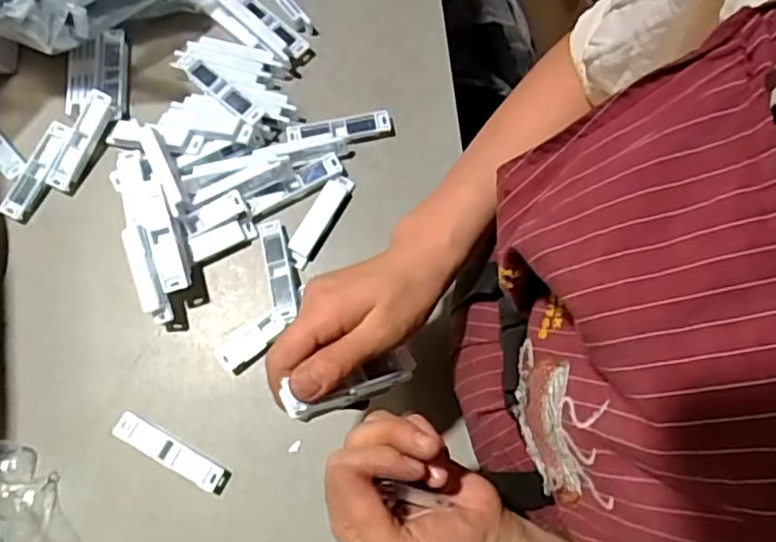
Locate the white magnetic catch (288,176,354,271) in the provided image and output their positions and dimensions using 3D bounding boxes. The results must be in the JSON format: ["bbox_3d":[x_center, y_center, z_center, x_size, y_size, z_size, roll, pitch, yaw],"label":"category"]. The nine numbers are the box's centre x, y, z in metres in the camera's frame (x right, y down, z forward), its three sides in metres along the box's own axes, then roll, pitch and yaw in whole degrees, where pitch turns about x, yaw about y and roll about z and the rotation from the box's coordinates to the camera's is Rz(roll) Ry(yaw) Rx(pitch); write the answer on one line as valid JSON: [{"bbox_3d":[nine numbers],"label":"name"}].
[{"bbox_3d":[-0.061,-0.044,0.560,0.022,0.011,0.088,28,77,6],"label":"white magnetic catch"}]

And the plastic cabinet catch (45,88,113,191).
[{"bbox_3d":[-0.277,-0.118,0.571,0.021,0.007,0.095,27,89,6],"label":"plastic cabinet catch"}]

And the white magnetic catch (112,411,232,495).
[{"bbox_3d":[-0.173,0.145,0.508,0.099,0.010,0.022,29,77,6],"label":"white magnetic catch"}]

